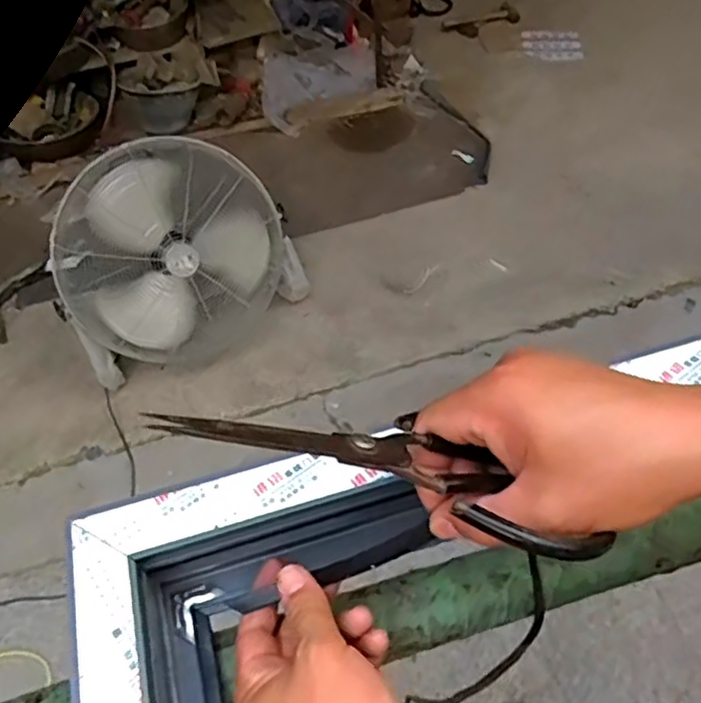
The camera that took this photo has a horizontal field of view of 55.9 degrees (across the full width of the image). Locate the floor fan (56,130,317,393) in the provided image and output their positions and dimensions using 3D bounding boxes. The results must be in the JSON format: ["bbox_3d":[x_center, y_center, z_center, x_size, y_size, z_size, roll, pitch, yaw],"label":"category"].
[{"bbox_3d":[-0.431,-0.239,1.678,0.604,0.444,0.291,-18,56,-9],"label":"floor fan"}]

